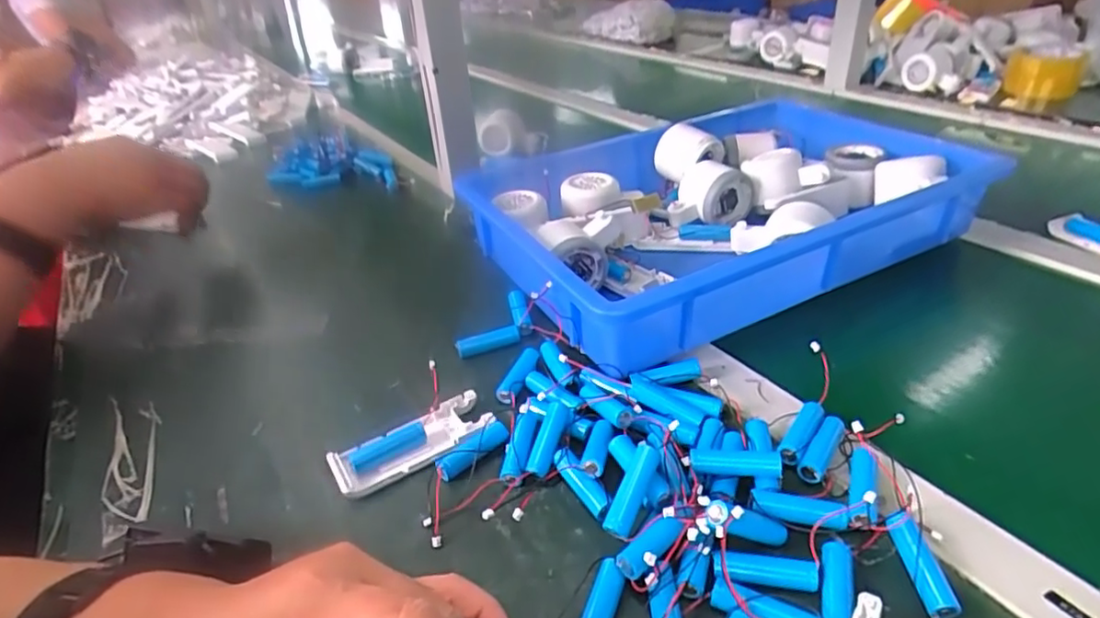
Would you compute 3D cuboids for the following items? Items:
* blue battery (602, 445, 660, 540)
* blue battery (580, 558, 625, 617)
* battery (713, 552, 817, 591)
[{"bbox_3d":[0.045,0.100,0.333,0.015,0.014,0.052,14,57,27],"label":"blue battery"},{"bbox_3d":[0.024,0.147,0.296,0.015,0.012,0.047,9,37,21],"label":"blue battery"},{"bbox_3d":[0.108,0.132,0.306,0.051,0.010,0.013,-1,34,7],"label":"battery"}]

